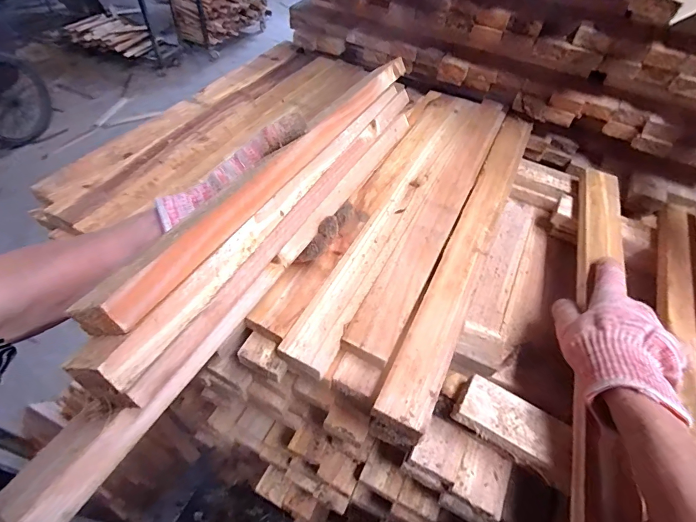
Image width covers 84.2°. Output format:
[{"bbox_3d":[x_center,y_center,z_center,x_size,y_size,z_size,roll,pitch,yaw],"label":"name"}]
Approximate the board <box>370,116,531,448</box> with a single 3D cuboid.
[{"bbox_3d":[0.142,-0.033,0.436,0.043,0.027,0.482,22,51,15],"label":"board"}]

